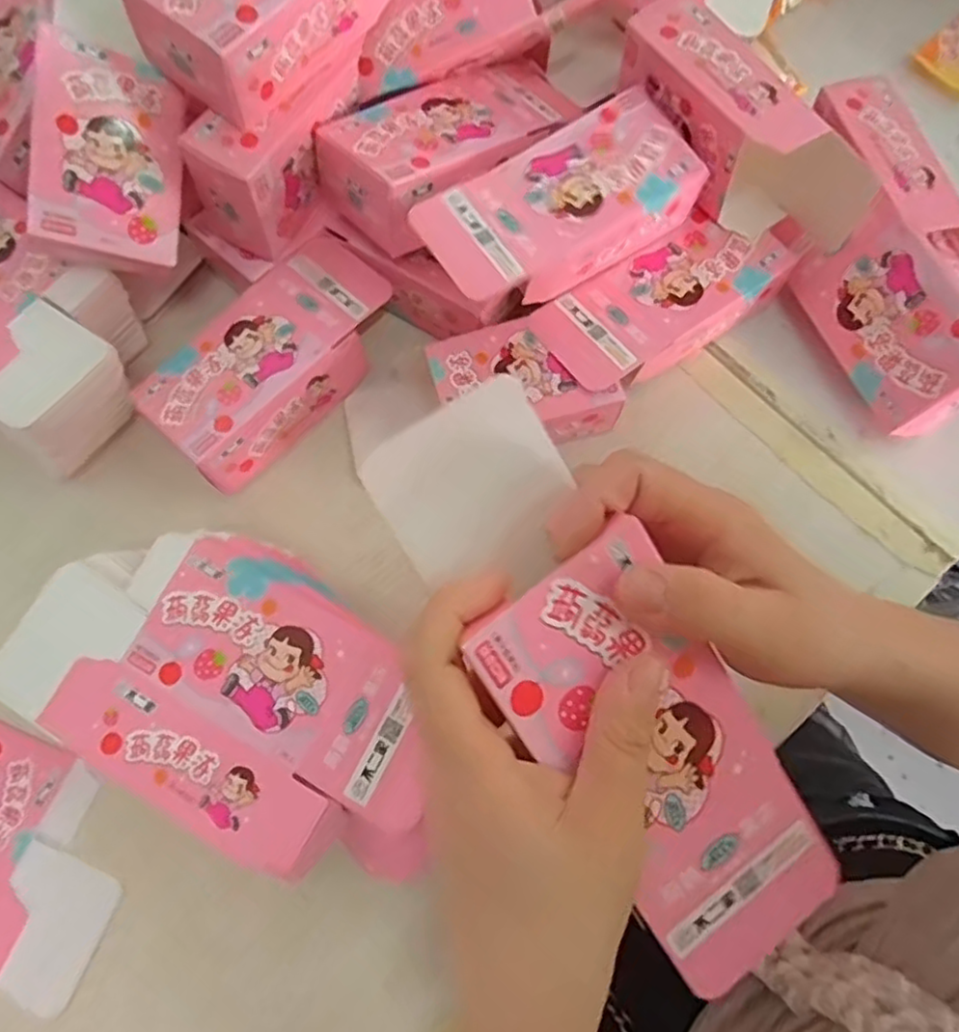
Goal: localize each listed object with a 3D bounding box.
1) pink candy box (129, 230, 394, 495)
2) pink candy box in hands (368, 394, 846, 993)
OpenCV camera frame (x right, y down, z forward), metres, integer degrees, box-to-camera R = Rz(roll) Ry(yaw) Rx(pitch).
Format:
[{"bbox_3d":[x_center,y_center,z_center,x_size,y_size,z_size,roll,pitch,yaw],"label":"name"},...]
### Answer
[{"bbox_3d":[-0.128,-0.099,0.421,0.082,0.037,0.164,41,77,14],"label":"pink candy box"},{"bbox_3d":[0.046,0.056,0.225,0.072,0.043,0.221,-35,87,-10],"label":"pink candy box in hands"}]

